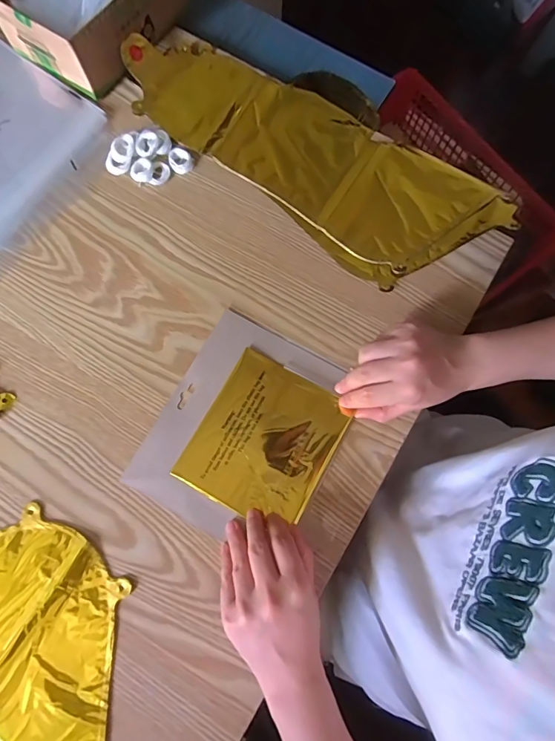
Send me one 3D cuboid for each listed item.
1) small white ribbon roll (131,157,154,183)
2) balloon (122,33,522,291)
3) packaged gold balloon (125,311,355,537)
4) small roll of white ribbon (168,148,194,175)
[{"bbox_3d":[-0.144,-0.213,0.462,0.024,0.007,0.029,1,76,-1],"label":"small white ribbon roll"},{"bbox_3d":[0.040,-0.254,0.474,0.418,0.016,0.184,39,79,8],"label":"balloon"},{"bbox_3d":[-0.027,0.055,0.411,0.158,0.010,0.193,29,78,5],"label":"packaged gold balloon"},{"bbox_3d":[-0.105,-0.226,0.470,0.025,0.006,0.030,-18,78,-5],"label":"small roll of white ribbon"}]

